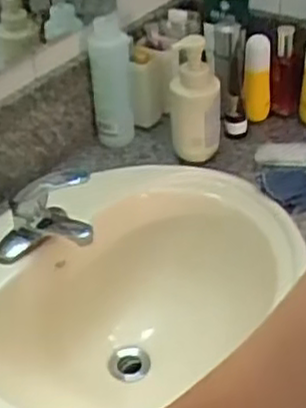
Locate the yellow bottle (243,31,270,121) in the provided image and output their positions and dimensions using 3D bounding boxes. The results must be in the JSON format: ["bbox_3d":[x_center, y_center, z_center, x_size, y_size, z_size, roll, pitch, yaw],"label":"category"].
[{"bbox_3d":[0.177,-0.215,1.259,0.052,0.150,0.057,0,13,3],"label":"yellow bottle"}]

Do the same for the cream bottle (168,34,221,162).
[{"bbox_3d":[0.065,-0.157,1.137,0.077,0.196,0.102,3,37,6],"label":"cream bottle"}]

